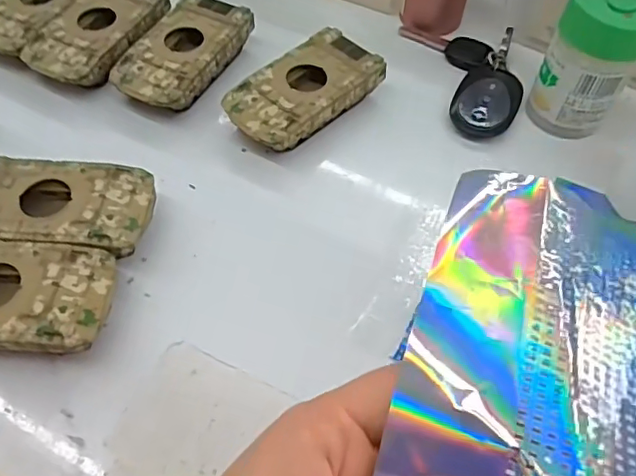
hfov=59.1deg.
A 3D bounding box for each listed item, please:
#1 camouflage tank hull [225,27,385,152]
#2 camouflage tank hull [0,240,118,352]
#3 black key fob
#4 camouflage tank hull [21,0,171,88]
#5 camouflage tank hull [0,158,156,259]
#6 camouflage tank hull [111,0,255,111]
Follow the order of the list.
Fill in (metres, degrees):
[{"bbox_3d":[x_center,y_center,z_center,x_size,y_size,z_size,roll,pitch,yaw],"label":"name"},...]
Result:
[{"bbox_3d":[-0.009,-0.087,0.342,0.051,0.025,0.094,39,64,22],"label":"camouflage tank hull"},{"bbox_3d":[-0.144,0.029,0.261,0.096,0.025,0.051,4,57,1],"label":"camouflage tank hull"},{"bbox_3d":[0.108,-0.102,0.364,0.044,0.013,0.088,4,57,2],"label":"black key fob"},{"bbox_3d":[-0.142,-0.133,0.369,0.057,0.025,0.096,18,58,11],"label":"camouflage tank hull"},{"bbox_3d":[-0.133,-0.013,0.289,0.096,0.025,0.051,4,57,2],"label":"camouflage tank hull"},{"bbox_3d":[-0.084,-0.115,0.358,0.051,0.024,0.095,21,59,12],"label":"camouflage tank hull"}]

